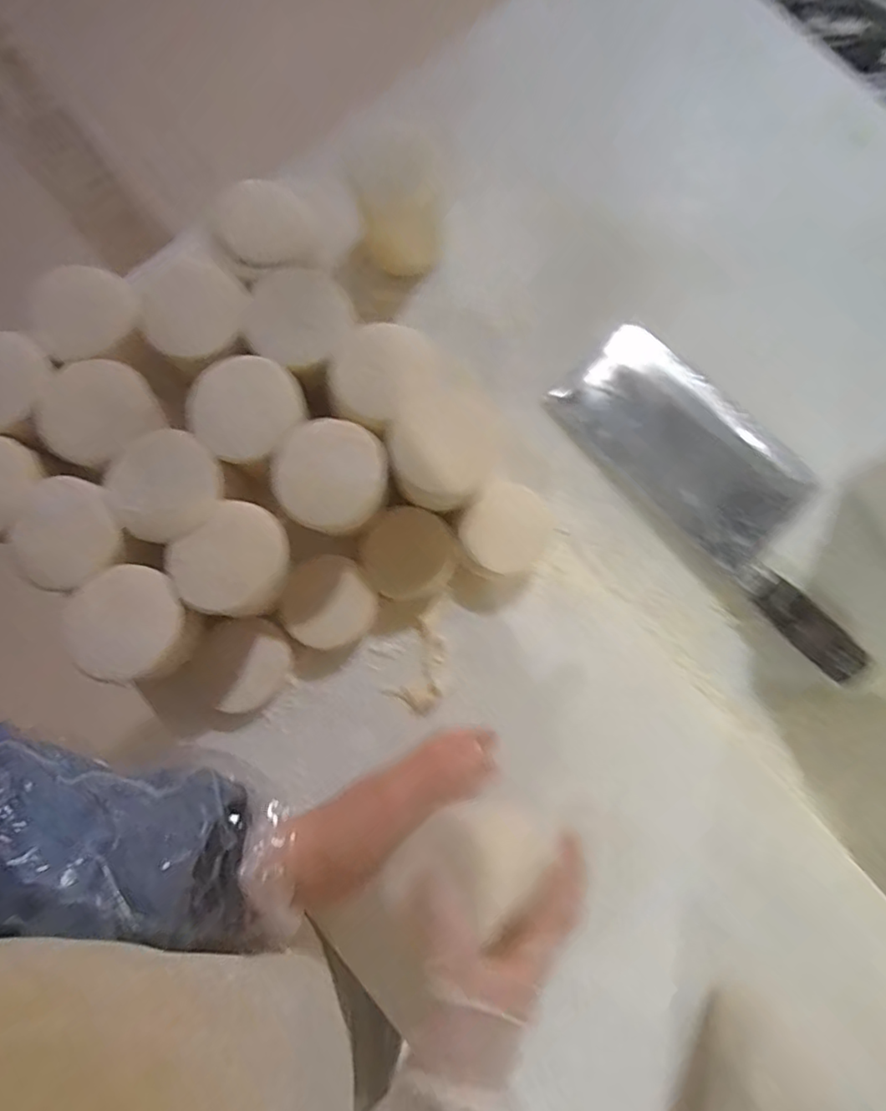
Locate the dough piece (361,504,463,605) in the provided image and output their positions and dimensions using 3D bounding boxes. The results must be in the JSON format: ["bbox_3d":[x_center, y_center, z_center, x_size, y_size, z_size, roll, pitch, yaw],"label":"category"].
[{"bbox_3d":[-0.024,0.000,0.420,0.065,0.024,0.061,0,80,1],"label":"dough piece"}]

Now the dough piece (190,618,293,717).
[{"bbox_3d":[-0.143,0.077,0.422,0.066,0.011,0.061,-1,96,-14],"label":"dough piece"}]

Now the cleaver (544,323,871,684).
[{"bbox_3d":[0.224,-0.055,0.455,0.116,0.027,0.291,-42,82,-7],"label":"cleaver"}]

